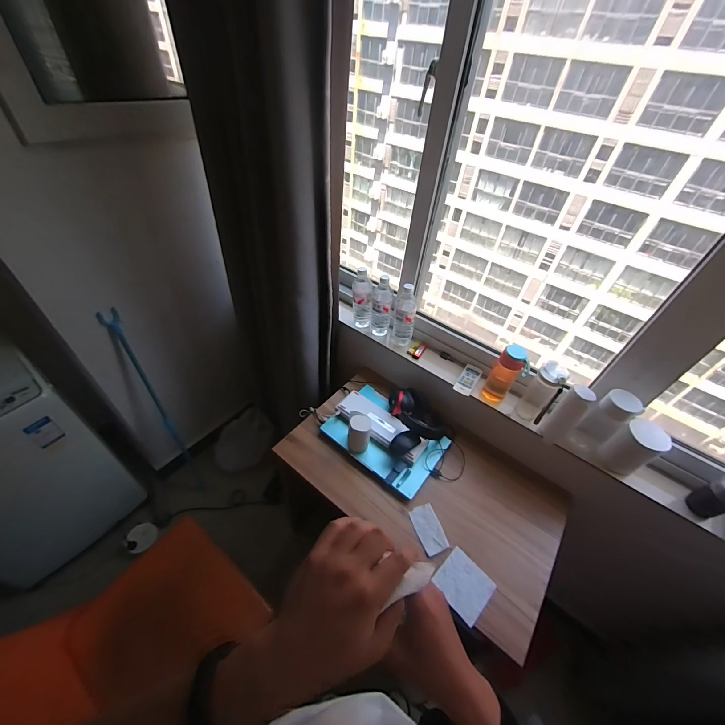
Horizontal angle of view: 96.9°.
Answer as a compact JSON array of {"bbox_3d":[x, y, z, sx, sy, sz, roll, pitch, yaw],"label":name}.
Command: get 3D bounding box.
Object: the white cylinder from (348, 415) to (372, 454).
[{"bbox_3d":[-0.009,0.219,0.981,0.064,0.120,0.060,7,45,0],"label":"white cylinder"}]

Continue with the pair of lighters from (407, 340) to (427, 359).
[{"bbox_3d":[0.197,-0.047,1.152,0.054,0.028,0.077,20,47,13],"label":"pair of lighters"}]

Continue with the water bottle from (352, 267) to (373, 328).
[{"bbox_3d":[-0.002,-0.227,1.164,0.072,0.220,0.057,3,46,-4],"label":"water bottle"}]

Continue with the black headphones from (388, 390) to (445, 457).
[{"bbox_3d":[0.183,0.196,1.055,0.191,0.083,0.245,6,45,-1],"label":"black headphones"}]

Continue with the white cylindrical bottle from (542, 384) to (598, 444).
[{"bbox_3d":[0.561,0.145,0.885,0.081,0.167,0.070,-29,55,-30],"label":"white cylindrical bottle"}]

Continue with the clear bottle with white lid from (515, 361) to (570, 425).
[{"bbox_3d":[0.505,0.090,0.912,0.079,0.208,0.057,34,52,24],"label":"clear bottle with white lid"}]

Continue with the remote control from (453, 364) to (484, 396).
[{"bbox_3d":[0.346,0.060,1.057,0.058,0.027,0.126,28,49,20],"label":"remote control"}]

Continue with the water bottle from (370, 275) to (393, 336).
[{"bbox_3d":[0.067,-0.193,1.125,0.070,0.234,0.056,7,45,0],"label":"water bottle"}]

